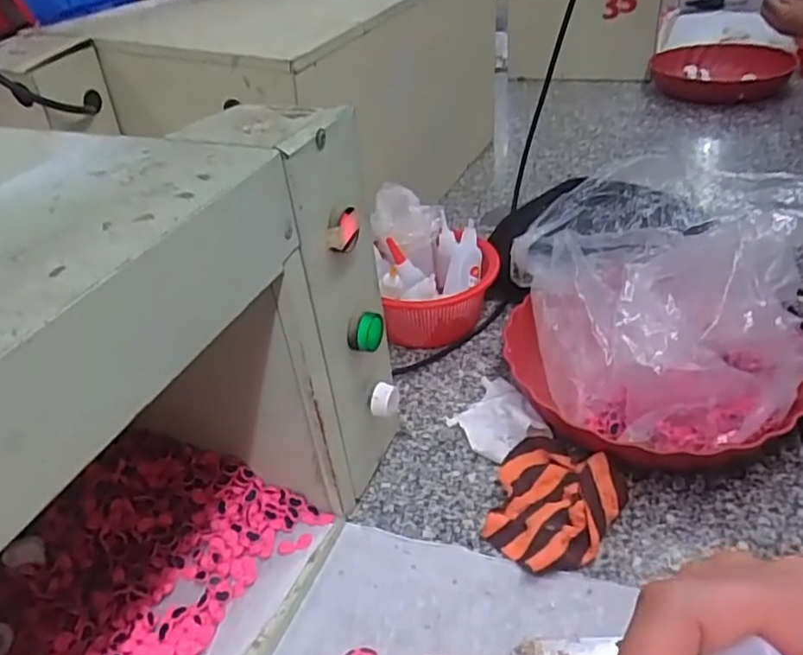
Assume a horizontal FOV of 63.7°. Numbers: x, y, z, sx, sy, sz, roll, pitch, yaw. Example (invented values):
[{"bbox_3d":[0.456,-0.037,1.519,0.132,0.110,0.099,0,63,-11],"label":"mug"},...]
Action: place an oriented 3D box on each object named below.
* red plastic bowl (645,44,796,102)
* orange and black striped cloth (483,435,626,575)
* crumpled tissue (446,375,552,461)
[{"bbox_3d":[0.576,-0.463,1.180,0.235,0.060,0.235,-5,36,4],"label":"red plastic bowl"},{"bbox_3d":[0.110,0.124,0.483,0.092,0.025,0.115,22,44,33],"label":"orange and black striped cloth"},{"bbox_3d":[0.078,0.071,0.556,0.064,0.029,0.090,-18,37,-16],"label":"crumpled tissue"}]

